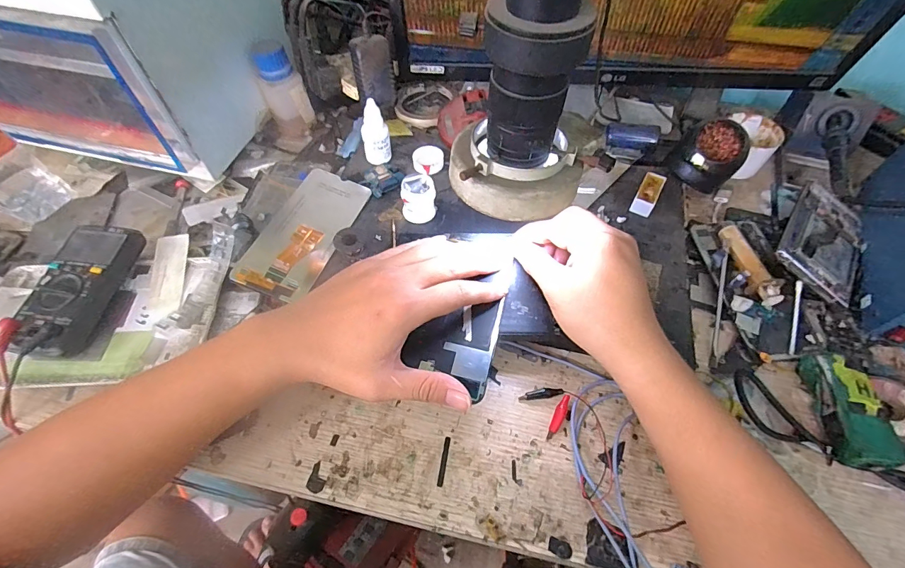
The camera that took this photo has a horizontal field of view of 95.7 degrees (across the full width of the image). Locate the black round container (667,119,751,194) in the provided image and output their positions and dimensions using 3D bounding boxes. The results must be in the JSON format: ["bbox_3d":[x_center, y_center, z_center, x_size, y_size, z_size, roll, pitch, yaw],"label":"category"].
[{"bbox_3d":[0.281,-0.140,0.453,0.063,0.052,0.064,0,56,0],"label":"black round container"}]

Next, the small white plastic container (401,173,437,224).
[{"bbox_3d":[-0.034,-0.088,0.417,0.032,0.035,0.036,1,56,0],"label":"small white plastic container"}]

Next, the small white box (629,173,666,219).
[{"bbox_3d":[0.208,-0.096,0.436,0.022,0.016,0.049,26,60,17],"label":"small white box"}]

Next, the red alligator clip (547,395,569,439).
[{"bbox_3d":[0.087,0.108,0.333,0.009,0.005,0.038,25,60,16],"label":"red alligator clip"}]

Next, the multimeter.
[{"bbox_3d":[-0.337,0.005,0.370,0.061,0.033,0.124,8,56,5],"label":"multimeter"}]

